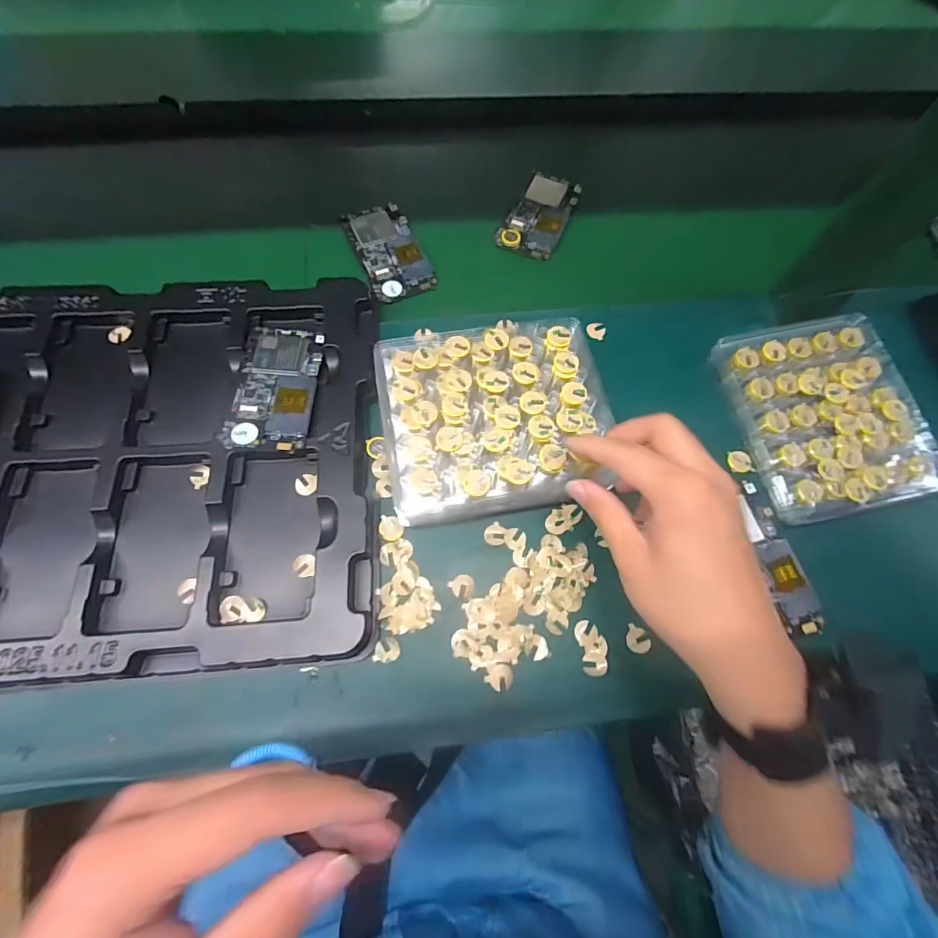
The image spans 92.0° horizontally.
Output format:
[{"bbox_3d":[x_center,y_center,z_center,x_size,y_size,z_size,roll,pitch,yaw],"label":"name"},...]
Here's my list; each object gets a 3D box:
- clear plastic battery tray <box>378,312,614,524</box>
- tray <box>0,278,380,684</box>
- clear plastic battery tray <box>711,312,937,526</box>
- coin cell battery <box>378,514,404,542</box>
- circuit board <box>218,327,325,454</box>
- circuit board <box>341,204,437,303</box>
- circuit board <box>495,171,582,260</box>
[{"bbox_3d":[0.022,-0.042,0.365,0.176,0.046,0.144,-12,69,-7],"label":"clear plastic battery tray"},{"bbox_3d":[-0.349,-0.009,0.358,0.531,0.032,0.327,-3,68,-3],"label":"tray"},{"bbox_3d":[0.318,-0.049,0.399,0.144,0.032,0.169,-11,69,-8],"label":"clear plastic battery tray"},{"bbox_3d":[-0.062,0.047,0.360,0.019,0.004,0.020,5,68,-2],"label":"coin cell battery"},{"bbox_3d":[-0.163,-0.071,0.384,0.063,0.011,0.119,2,68,-3],"label":"circuit board"},{"bbox_3d":[-0.084,-0.229,0.475,0.065,0.006,0.124,-20,71,-11],"label":"circuit board"},{"bbox_3d":[0.080,-0.286,0.507,0.062,0.009,0.118,23,68,6],"label":"circuit board"}]

